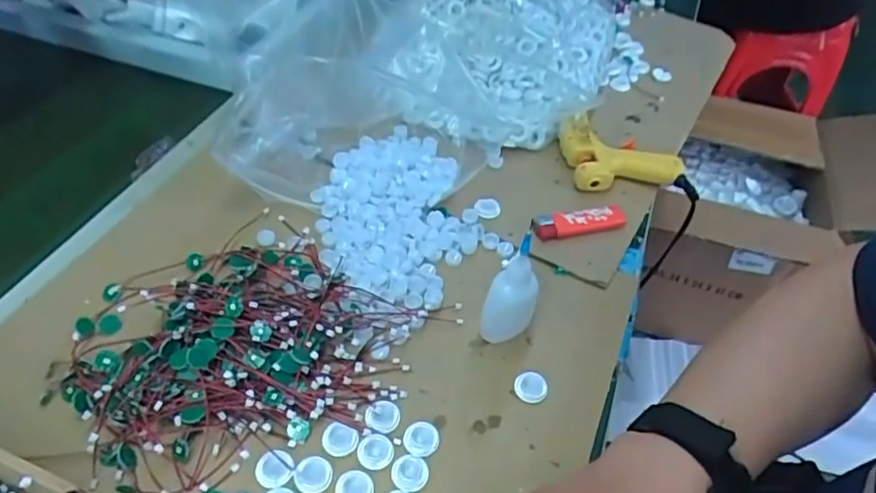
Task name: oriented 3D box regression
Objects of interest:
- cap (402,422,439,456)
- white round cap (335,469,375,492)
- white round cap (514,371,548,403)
[{"bbox_3d":[-0.011,0.126,0.390,0.023,0.004,0.022,2,48,-3],"label":"cap"},{"bbox_3d":[-0.051,0.149,0.366,0.023,0.004,0.023,2,48,-3],"label":"white round cap"},{"bbox_3d":[0.066,0.099,0.420,0.023,0.007,0.021,2,48,-3],"label":"white round cap"}]

